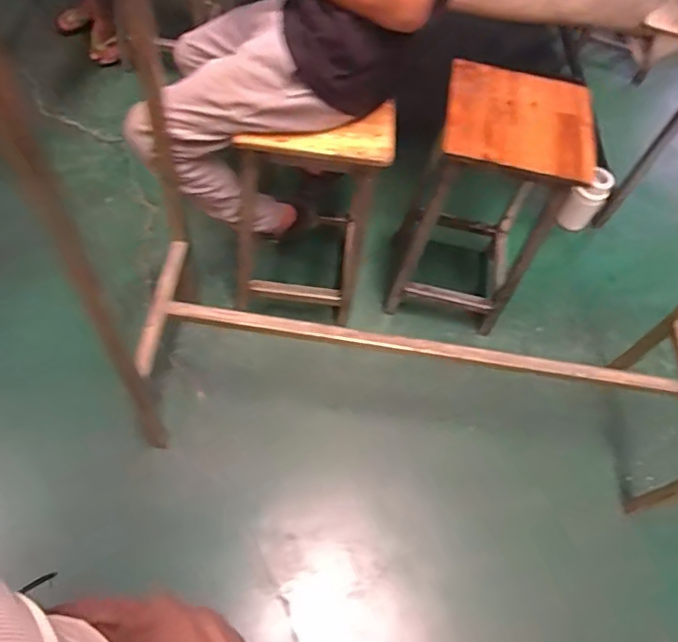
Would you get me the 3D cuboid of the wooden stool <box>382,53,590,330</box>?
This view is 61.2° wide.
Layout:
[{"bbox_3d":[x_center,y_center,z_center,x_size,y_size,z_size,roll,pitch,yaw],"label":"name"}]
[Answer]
[{"bbox_3d":[0.347,-0.276,1.430,0.346,0.604,0.320,12,60,0],"label":"wooden stool"}]

